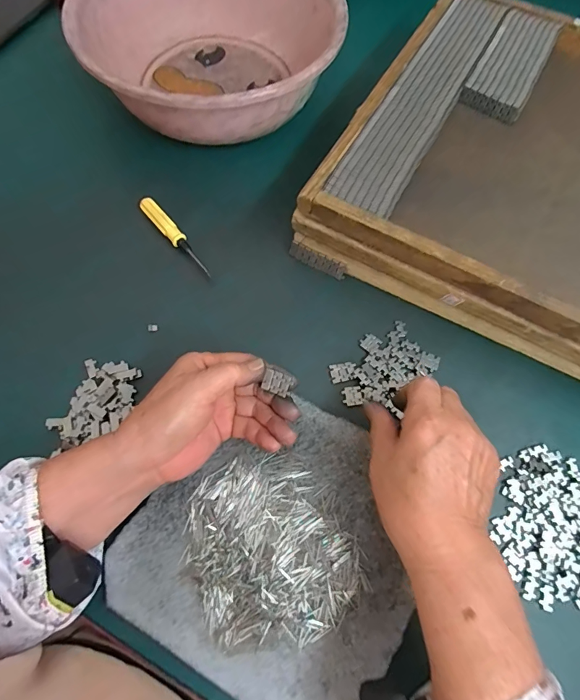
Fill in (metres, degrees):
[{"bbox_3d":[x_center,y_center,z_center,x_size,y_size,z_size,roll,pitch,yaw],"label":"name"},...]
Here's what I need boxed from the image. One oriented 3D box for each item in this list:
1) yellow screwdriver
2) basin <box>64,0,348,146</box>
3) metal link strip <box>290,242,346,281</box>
[{"bbox_3d":[-0.119,-0.118,0.432,0.016,0.020,0.112,-39,73,-18],"label":"yellow screwdriver"},{"bbox_3d":[-0.090,-0.351,0.495,0.285,0.106,0.282,1,65,-2],"label":"basin"},{"bbox_3d":[0.028,-0.092,0.428,0.061,0.017,0.005,27,32,8],"label":"metal link strip"}]

